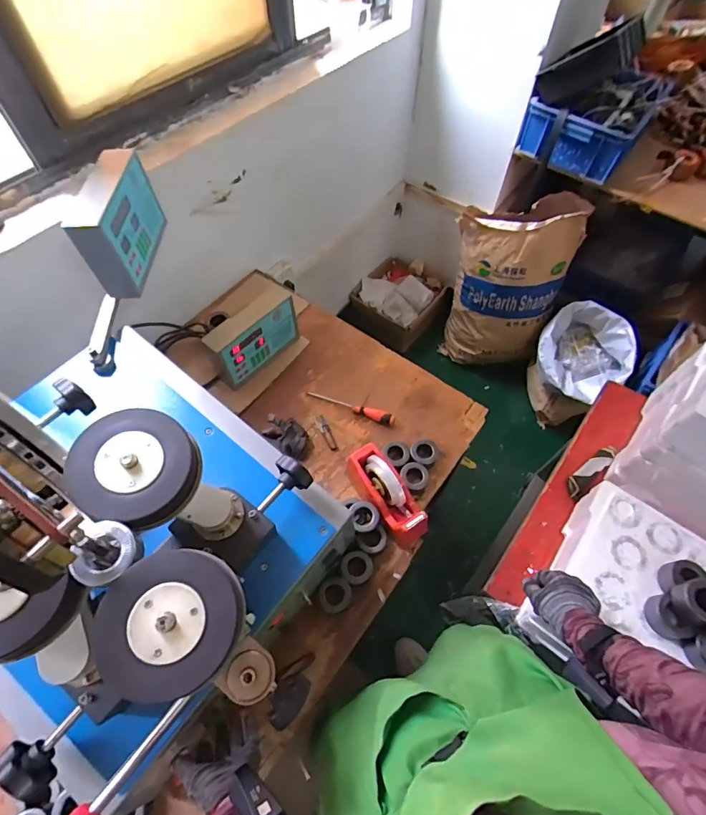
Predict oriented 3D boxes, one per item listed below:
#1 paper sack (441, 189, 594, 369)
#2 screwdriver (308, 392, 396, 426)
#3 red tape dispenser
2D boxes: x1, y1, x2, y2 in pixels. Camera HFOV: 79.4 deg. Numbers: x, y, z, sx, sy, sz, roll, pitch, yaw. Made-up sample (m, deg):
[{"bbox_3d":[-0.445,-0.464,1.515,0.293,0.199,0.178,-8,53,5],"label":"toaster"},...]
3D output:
[{"bbox_3d":[0.562,-0.460,1.627,0.408,0.607,0.291,17,61,8],"label":"paper sack"},{"bbox_3d":[-0.005,-0.002,1.011,0.219,0.026,0.026,18,61,15],"label":"screwdriver"},{"bbox_3d":[0.071,0.175,0.853,0.073,0.107,0.214,-31,78,-18],"label":"red tape dispenser"}]

